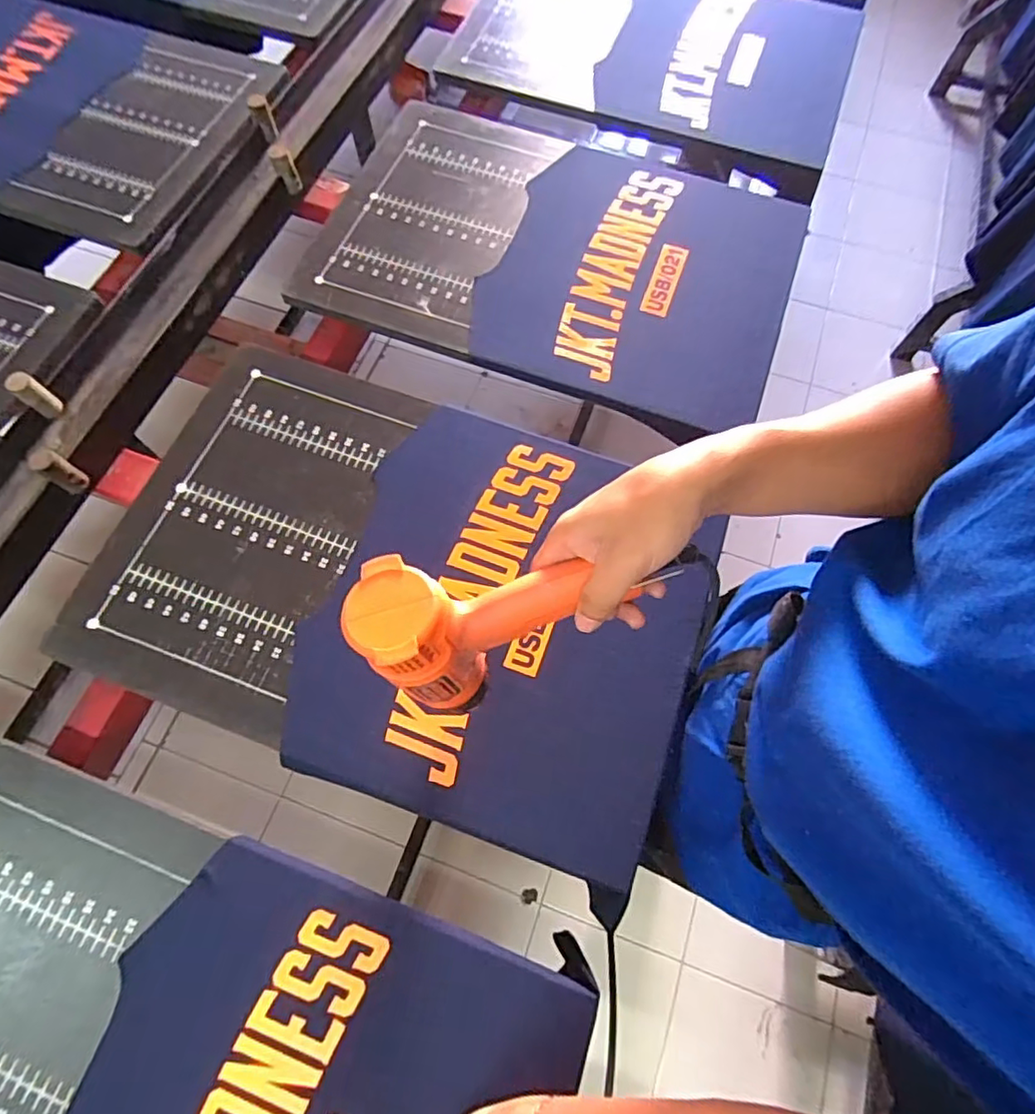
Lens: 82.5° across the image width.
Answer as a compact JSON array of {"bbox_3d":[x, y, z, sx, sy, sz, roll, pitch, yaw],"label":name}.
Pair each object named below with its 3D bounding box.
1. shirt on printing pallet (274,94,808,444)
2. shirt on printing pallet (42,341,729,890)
[{"bbox_3d":[0.052,-0.405,0.760,0.580,0.022,0.406,19,69,7],"label":"shirt on printing pallet"},{"bbox_3d":[-0.117,0.017,0.609,0.599,0.017,0.404,18,69,6],"label":"shirt on printing pallet"}]

